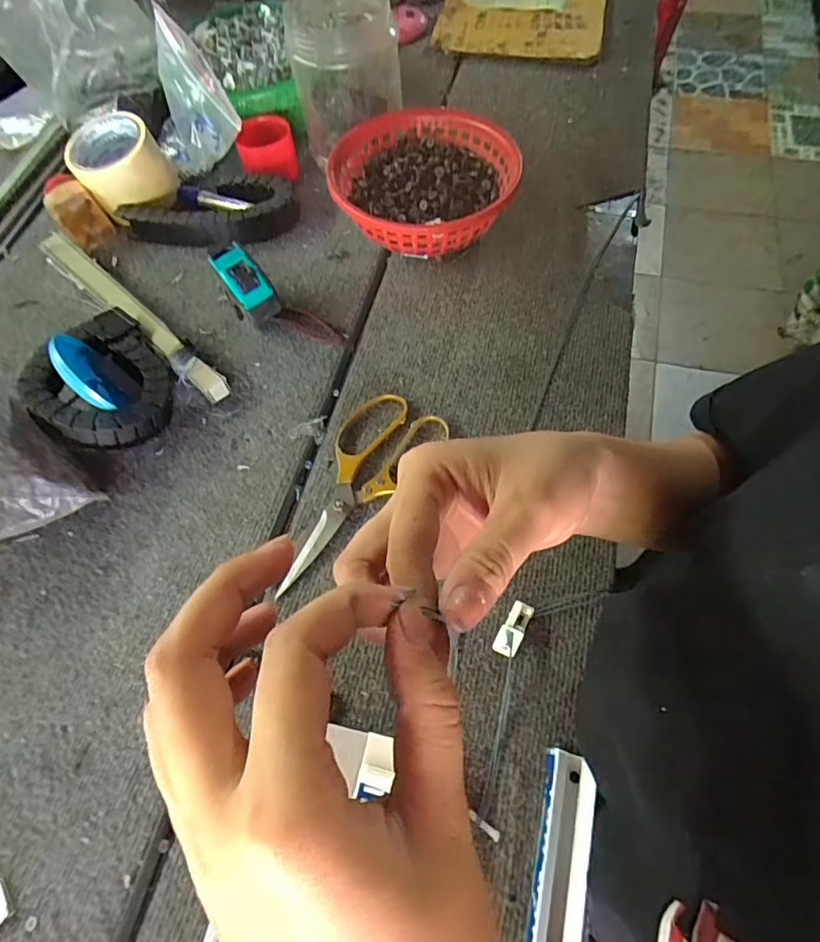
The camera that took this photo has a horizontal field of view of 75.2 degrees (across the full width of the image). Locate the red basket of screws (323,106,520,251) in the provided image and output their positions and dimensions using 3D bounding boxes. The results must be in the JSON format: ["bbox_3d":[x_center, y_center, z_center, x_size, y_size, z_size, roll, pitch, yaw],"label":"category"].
[{"bbox_3d":[0.013,-0.294,0.558,0.181,0.067,0.184,-2,62,3],"label":"red basket of screws"}]

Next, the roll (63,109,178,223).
[{"bbox_3d":[-0.330,-0.353,0.619,0.108,0.071,0.114,-25,63,-9],"label":"roll"}]

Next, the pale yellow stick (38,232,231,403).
[{"bbox_3d":[-0.289,-0.168,0.538,0.330,0.025,0.027,39,71,21],"label":"pale yellow stick"}]

